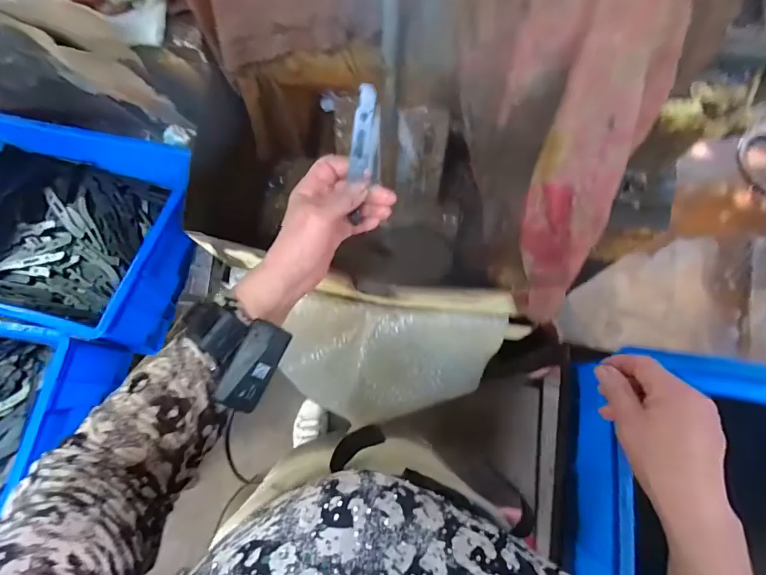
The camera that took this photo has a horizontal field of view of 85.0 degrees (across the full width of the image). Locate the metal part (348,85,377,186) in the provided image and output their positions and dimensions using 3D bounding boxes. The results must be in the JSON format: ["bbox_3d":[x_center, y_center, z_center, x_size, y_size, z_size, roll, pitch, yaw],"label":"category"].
[{"bbox_3d":[-0.019,-0.141,0.387,0.018,0.008,0.085,11,110,5],"label":"metal part"}]

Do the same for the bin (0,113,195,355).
[{"bbox_3d":[-0.531,-0.091,0.657,0.381,0.131,0.286,12,74,5],"label":"bin"}]

